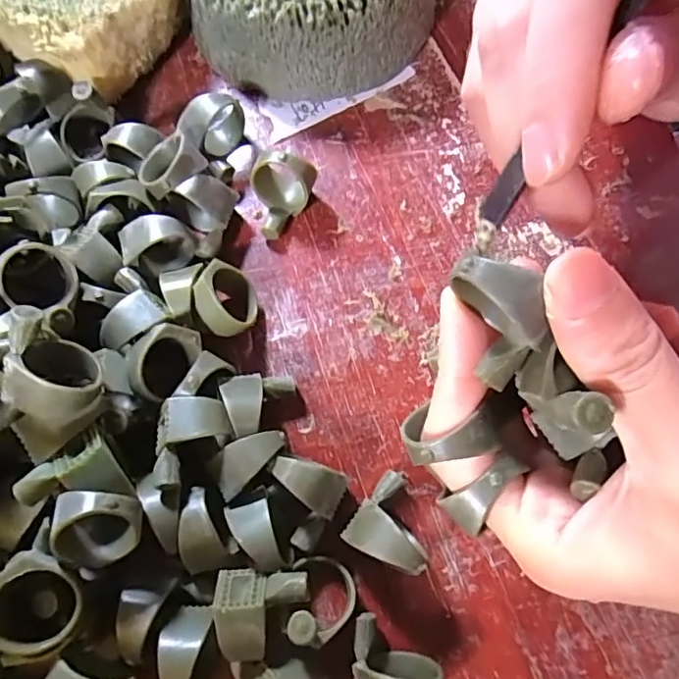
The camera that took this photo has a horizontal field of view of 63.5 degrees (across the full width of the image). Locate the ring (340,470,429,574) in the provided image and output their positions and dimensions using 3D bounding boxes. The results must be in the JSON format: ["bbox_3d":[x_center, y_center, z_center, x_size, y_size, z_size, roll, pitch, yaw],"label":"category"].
[{"bbox_3d":[0.018,0.059,0.183,0.026,0.024,0.027,22,75,7],"label":"ring"}]

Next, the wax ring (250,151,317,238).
[{"bbox_3d":[-0.024,-0.059,0.218,0.023,0.031,0.019,21,45,-10],"label":"wax ring"}]

